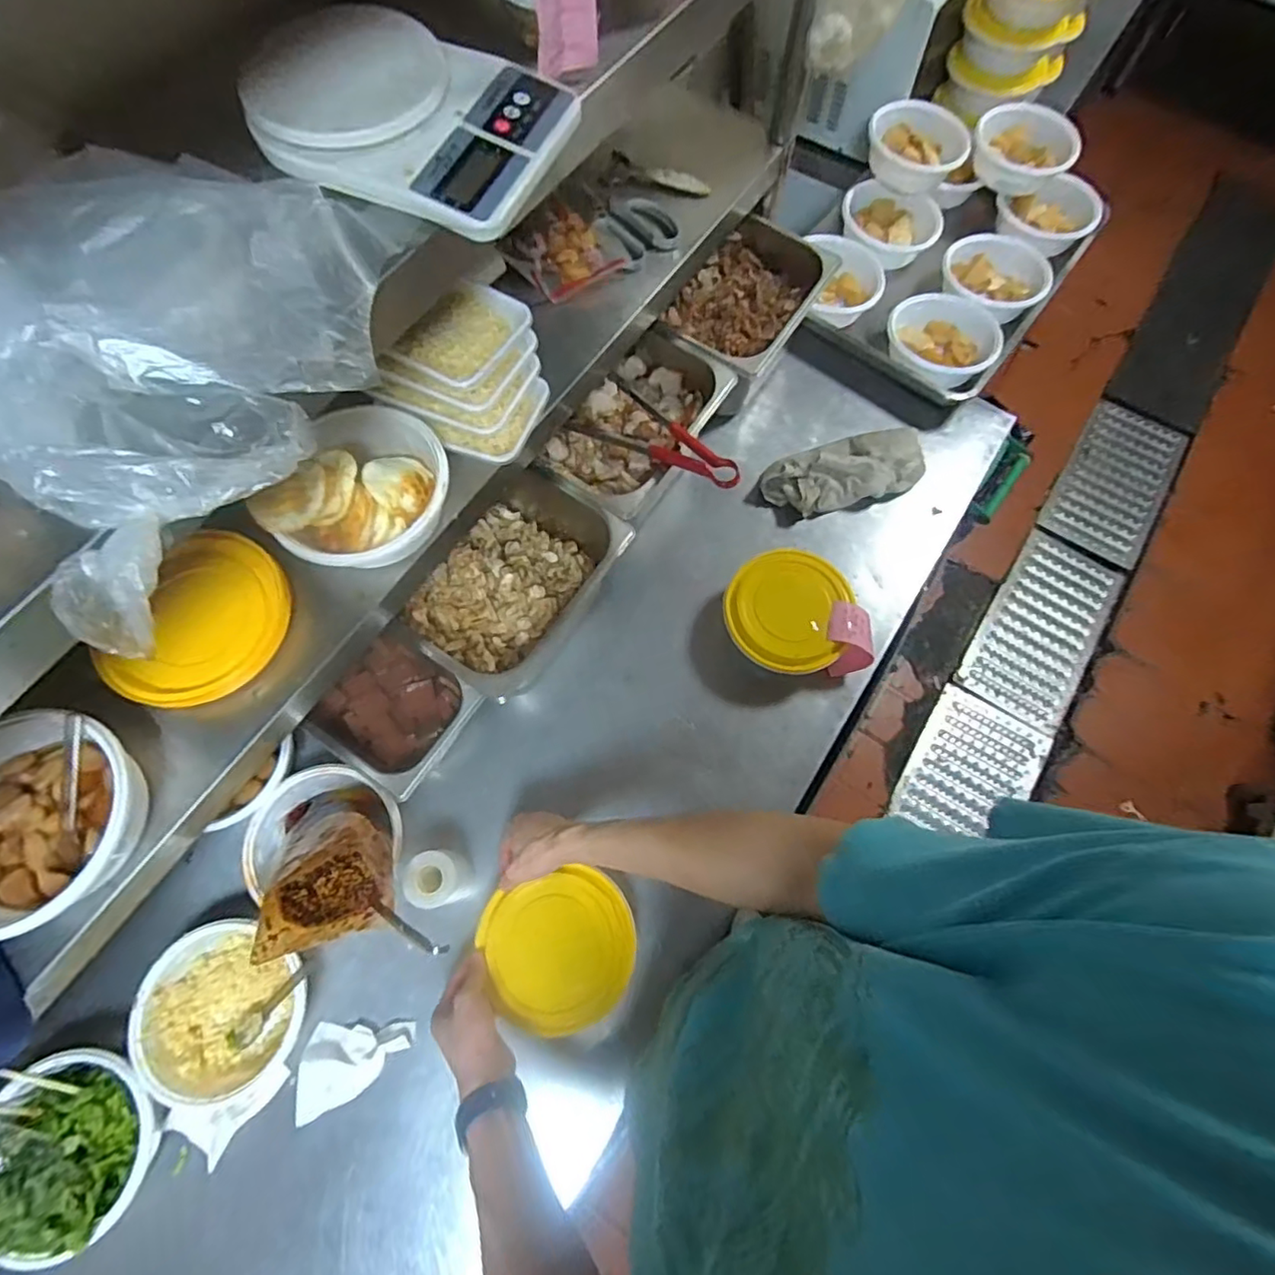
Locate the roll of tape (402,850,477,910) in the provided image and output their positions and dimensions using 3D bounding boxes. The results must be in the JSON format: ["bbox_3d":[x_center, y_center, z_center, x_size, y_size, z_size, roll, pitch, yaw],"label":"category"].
[{"bbox_3d":[-0.223,0.270,0.681,0.054,0.077,0.057,0,71,1],"label":"roll of tape"}]

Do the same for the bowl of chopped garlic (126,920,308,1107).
[{"bbox_3d":[-0.454,0.404,0.663,0.167,0.062,0.149,22,73,8],"label":"bowl of chopped garlic"}]

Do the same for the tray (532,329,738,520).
[{"bbox_3d":[-0.007,-0.273,0.827,0.170,0.108,0.269,32,75,10],"label":"tray"}]

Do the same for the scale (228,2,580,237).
[{"bbox_3d":[-0.164,-0.362,0.424,0.207,0.035,0.156,20,73,7],"label":"scale"}]

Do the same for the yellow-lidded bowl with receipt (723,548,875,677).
[{"bbox_3d":[0.207,-0.030,0.813,0.179,0.065,0.163,0,71,1],"label":"yellow-lidded bowl with receipt"}]

